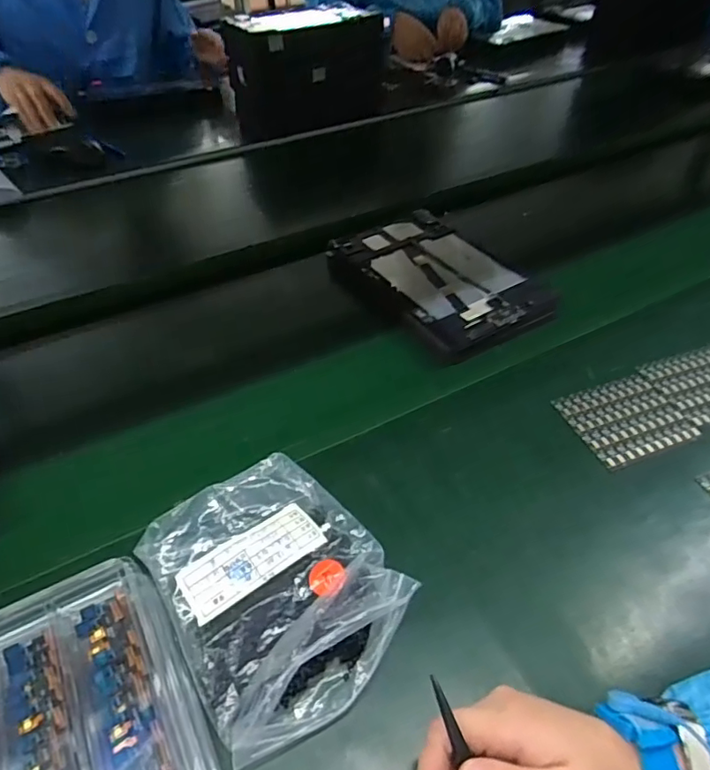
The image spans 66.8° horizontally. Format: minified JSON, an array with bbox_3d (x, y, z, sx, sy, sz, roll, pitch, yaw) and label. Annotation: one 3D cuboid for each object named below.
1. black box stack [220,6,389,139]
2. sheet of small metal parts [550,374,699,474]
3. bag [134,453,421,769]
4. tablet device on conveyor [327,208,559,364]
[{"bbox_3d":[-0.089,-0.567,0.961,0.238,0.154,0.153,-28,49,-25],"label":"black box stack"},{"bbox_3d":[0.242,0.030,0.480,0.099,0.004,0.080,-16,45,-14],"label":"sheet of small metal parts"},{"bbox_3d":[-0.052,0.128,0.357,0.135,0.050,0.167,-26,49,-23],"label":"bag"},{"bbox_3d":[0.095,-0.130,0.617,0.159,0.014,0.244,-24,50,-21],"label":"tablet device on conveyor"}]

